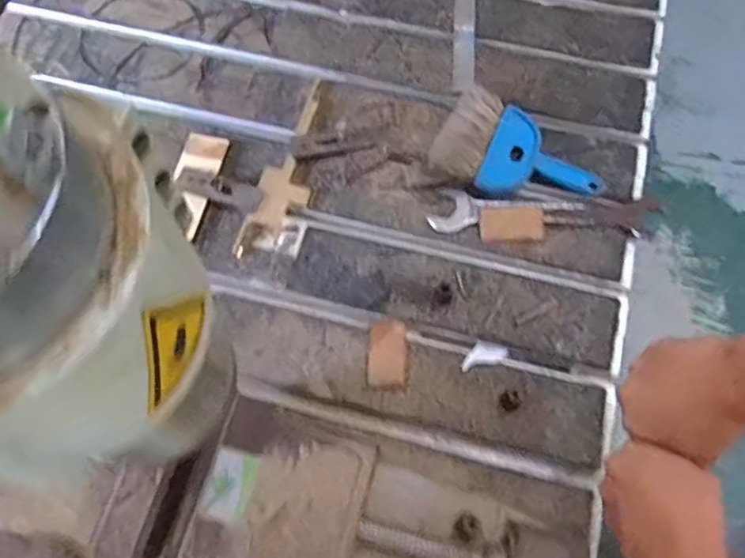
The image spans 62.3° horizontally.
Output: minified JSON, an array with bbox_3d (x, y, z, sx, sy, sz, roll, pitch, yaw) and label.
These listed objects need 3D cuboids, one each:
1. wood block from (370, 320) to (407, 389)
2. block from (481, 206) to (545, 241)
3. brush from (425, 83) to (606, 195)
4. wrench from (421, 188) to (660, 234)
[{"bbox_3d":[0.015,0.075,0.624,0.036,0.006,0.069,3,67,2],"label":"wood block"},{"bbox_3d":[0.153,-0.062,0.673,0.067,0.010,0.038,0,67,1],"label":"block"},{"bbox_3d":[0.166,-0.137,0.685,0.186,0.045,0.133,25,70,11],"label":"brush"},{"bbox_3d":[0.189,-0.074,0.681,0.244,0.011,0.045,2,67,2],"label":"wrench"}]

